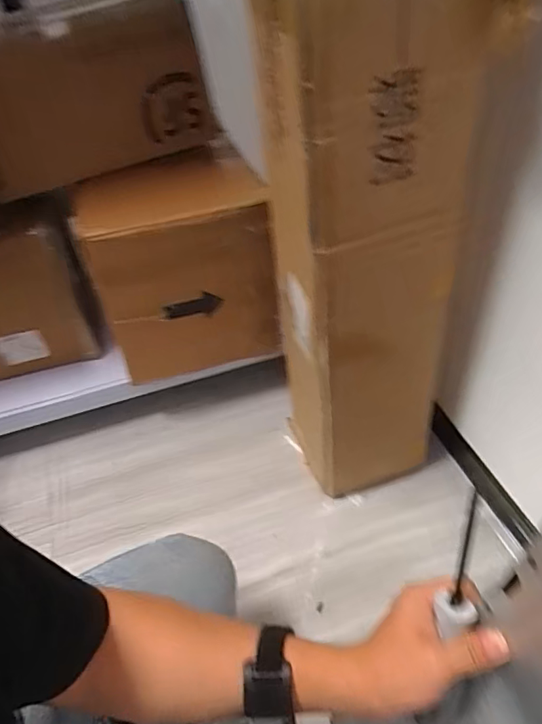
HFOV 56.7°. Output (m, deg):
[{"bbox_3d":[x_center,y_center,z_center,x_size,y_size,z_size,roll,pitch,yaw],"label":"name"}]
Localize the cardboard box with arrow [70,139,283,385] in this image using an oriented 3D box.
[{"bbox_3d":[-0.171,-0.185,0.963,0.317,0.329,0.245,-12,48,-10],"label":"cardboard box with arrow"}]

